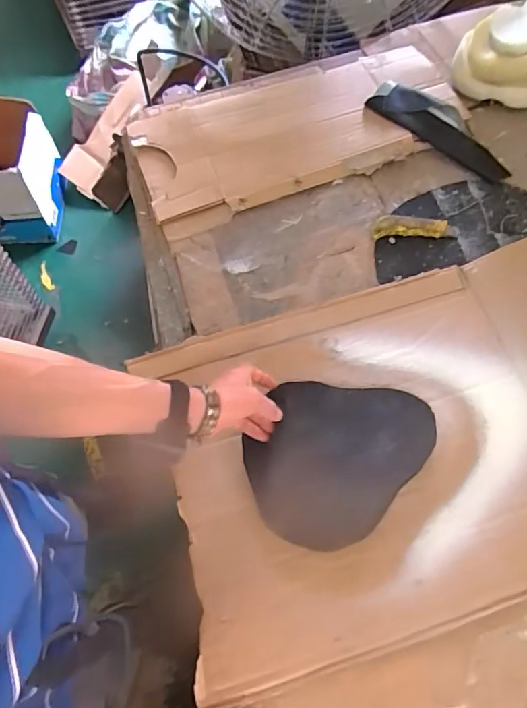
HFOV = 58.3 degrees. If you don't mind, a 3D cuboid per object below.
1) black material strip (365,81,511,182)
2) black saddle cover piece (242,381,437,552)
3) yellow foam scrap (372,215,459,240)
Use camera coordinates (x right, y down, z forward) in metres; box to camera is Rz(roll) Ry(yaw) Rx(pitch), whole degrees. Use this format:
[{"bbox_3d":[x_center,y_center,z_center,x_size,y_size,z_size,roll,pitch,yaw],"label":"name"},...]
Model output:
[{"bbox_3d":[0.325,-0.410,0.859,0.278,0.027,0.073,37,99,4],"label":"black material strip"},{"bbox_3d":[0.103,0.150,0.654,0.247,0.037,0.212,2,67,2],"label":"black saddle cover piece"},{"bbox_3d":[0.256,-0.214,0.797,0.147,0.025,0.039,-3,67,0],"label":"yellow foam scrap"}]

